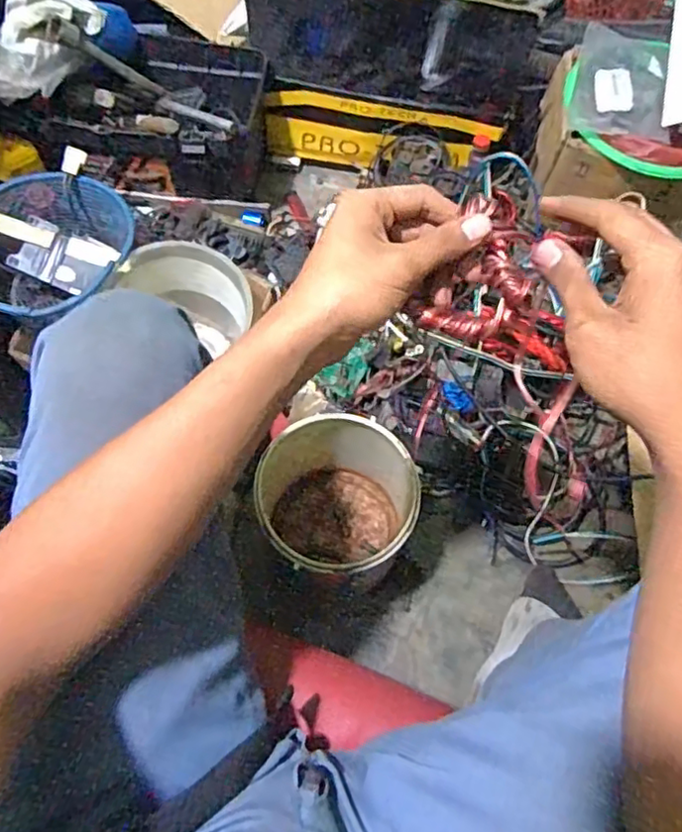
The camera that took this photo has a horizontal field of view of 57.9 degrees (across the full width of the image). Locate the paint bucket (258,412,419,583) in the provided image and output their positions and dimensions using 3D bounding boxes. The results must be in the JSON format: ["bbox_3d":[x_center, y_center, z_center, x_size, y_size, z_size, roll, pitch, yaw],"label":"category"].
[{"bbox_3d":[-0.001,0.111,0.778,0.203,0.189,0.195,1,65,-3],"label":"paint bucket"}]

